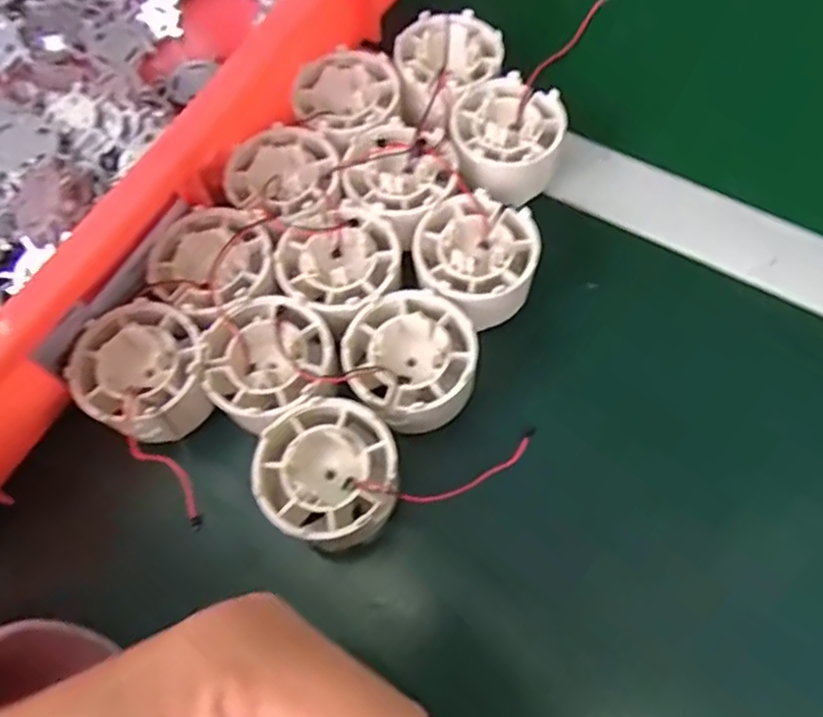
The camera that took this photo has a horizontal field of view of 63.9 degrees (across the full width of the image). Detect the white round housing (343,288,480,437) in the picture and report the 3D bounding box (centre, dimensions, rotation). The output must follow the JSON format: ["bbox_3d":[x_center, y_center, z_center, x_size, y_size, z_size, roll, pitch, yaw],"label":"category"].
[{"bbox_3d":[-0.001,0.001,0.269,0.051,0.032,0.051,-1,67,3],"label":"white round housing"}]

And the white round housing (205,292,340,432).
[{"bbox_3d":[-0.057,0.003,0.272,0.050,0.031,0.050,-1,67,3],"label":"white round housing"}]

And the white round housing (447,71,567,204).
[{"bbox_3d":[0.045,-0.105,0.316,0.051,0.032,0.055,-1,67,3],"label":"white round housing"}]

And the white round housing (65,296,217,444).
[{"bbox_3d":[-0.109,0.007,0.273,0.050,0.031,0.053,-1,67,3],"label":"white round housing"}]

